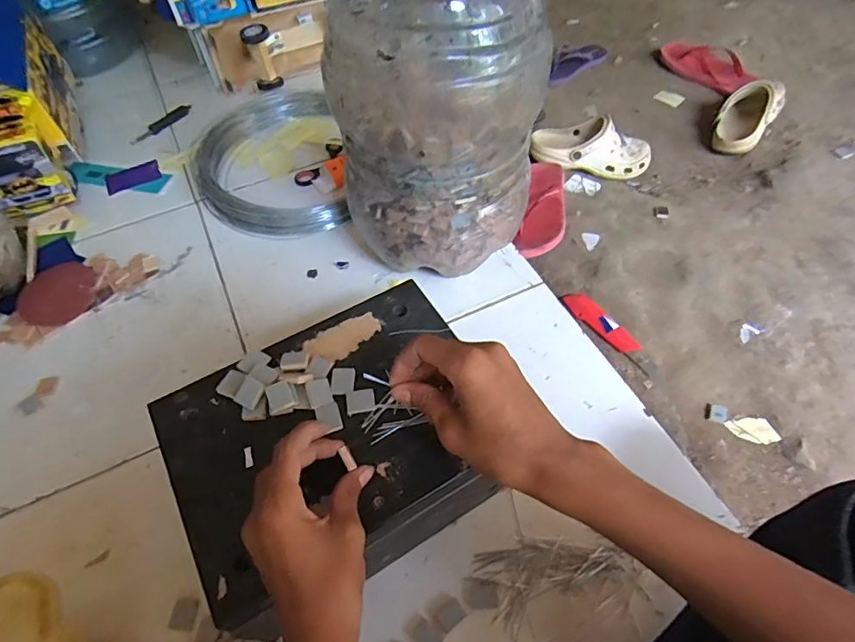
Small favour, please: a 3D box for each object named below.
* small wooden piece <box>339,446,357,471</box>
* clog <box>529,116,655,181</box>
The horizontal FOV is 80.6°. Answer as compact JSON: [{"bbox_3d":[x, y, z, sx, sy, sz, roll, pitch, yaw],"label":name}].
[{"bbox_3d":[-0.063,0.108,0.399,0.008,0.004,0.018,-22,65,-18],"label":"small wooden piece"},{"bbox_3d":[0.323,-0.342,1.005,0.229,0.076,0.128,20,59,15],"label":"clog"}]

